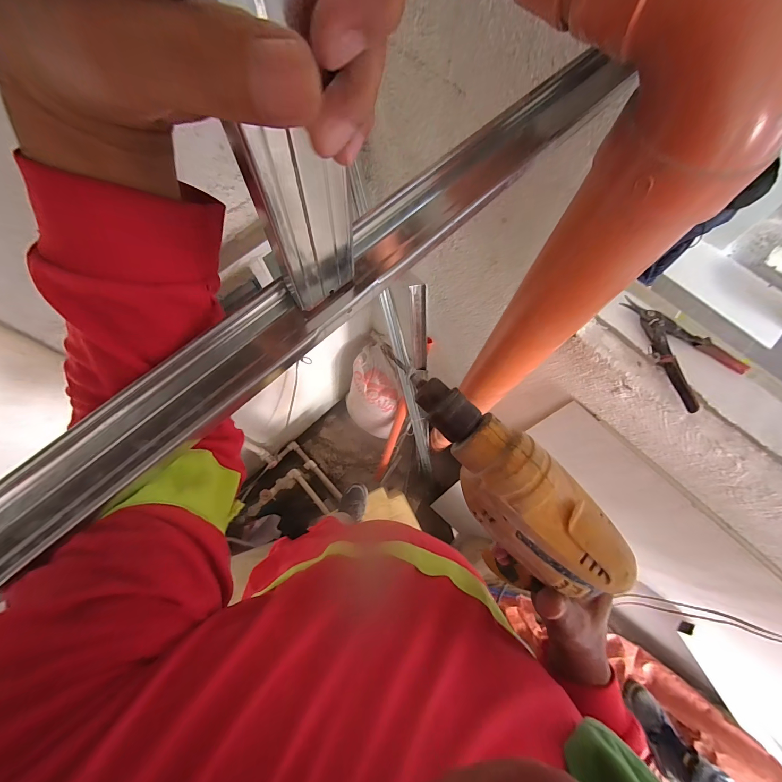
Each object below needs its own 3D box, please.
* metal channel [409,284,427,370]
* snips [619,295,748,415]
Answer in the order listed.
[{"bbox_3d":[0.089,-0.195,1.050,0.045,0.306,0.047,-9,38,-4],"label":"metal channel"},{"bbox_3d":[0.536,-0.090,0.609,0.127,0.023,0.223,-21,72,-8],"label":"snips"}]

